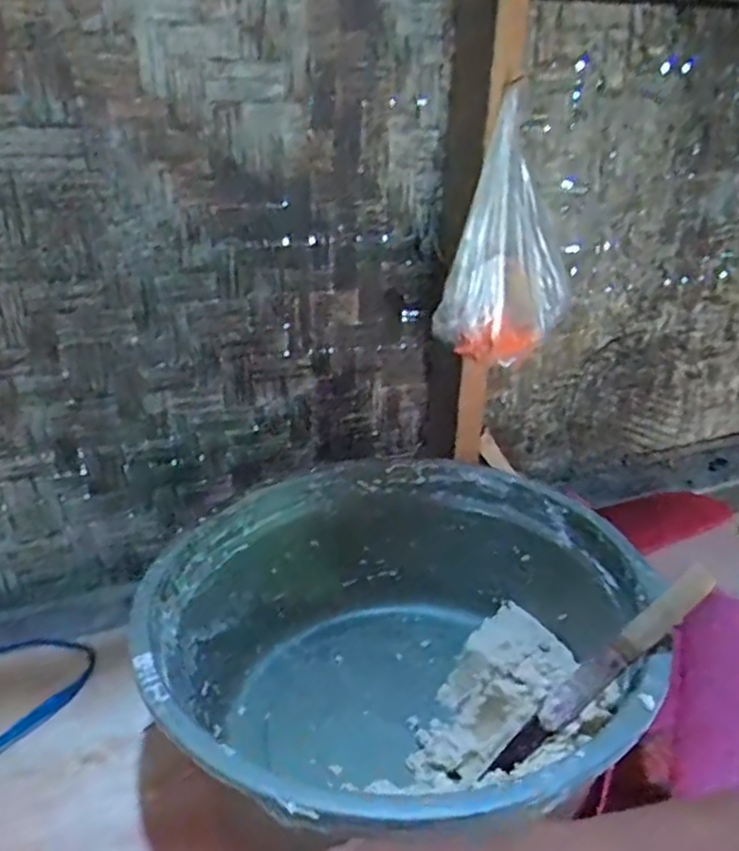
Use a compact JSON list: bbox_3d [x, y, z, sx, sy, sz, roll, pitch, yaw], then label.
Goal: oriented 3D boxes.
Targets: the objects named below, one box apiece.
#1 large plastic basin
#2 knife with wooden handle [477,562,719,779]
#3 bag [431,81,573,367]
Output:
[{"bbox_3d":[0.022,0.200,0.627,0.387,0.179,0.391,0,26,0],"label":"large plastic basin"},{"bbox_3d":[0.162,0.181,0.516,0.018,0.216,0.020,35,15,-23],"label":"knife with wooden handle"},{"bbox_3d":[0.170,-0.220,0.867,0.151,0.264,0.122,7,27,15],"label":"bag"}]

